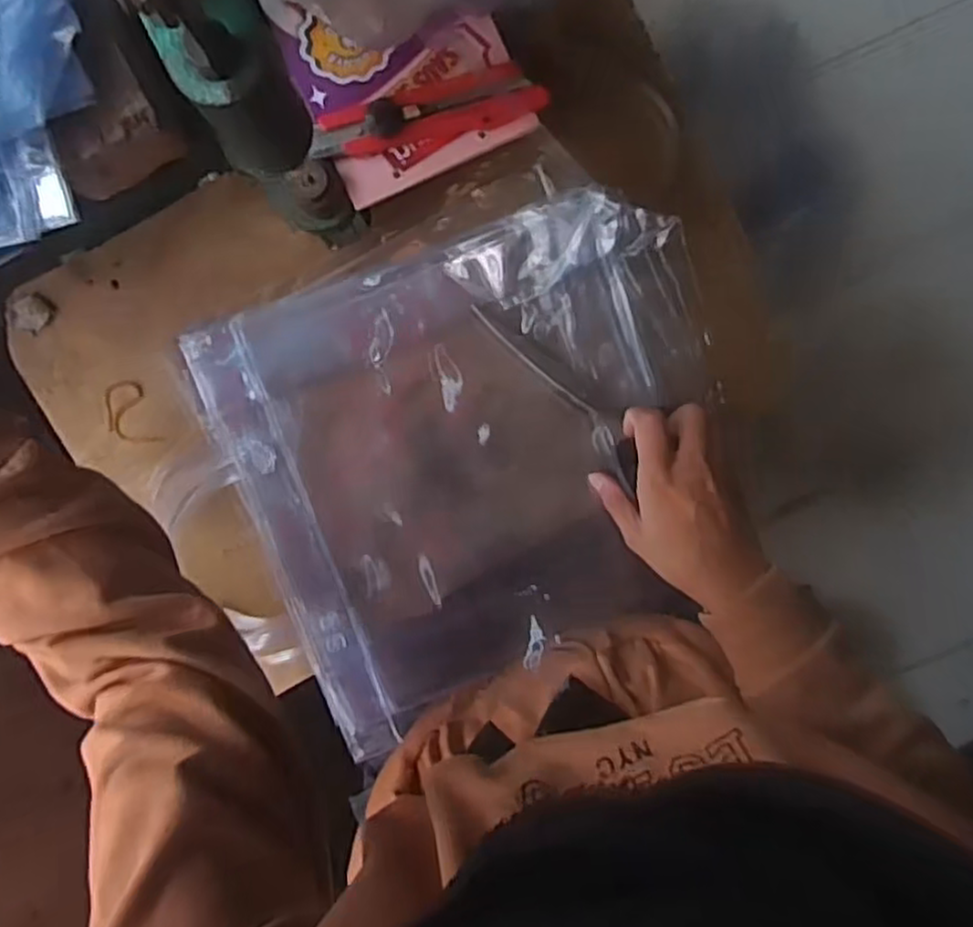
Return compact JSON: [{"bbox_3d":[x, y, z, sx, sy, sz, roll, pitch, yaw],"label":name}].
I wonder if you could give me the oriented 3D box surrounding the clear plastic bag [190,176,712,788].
[{"bbox_3d":[0.006,-0.002,0.488,0.317,0.049,0.289,-21,92,1],"label":"clear plastic bag"}]

